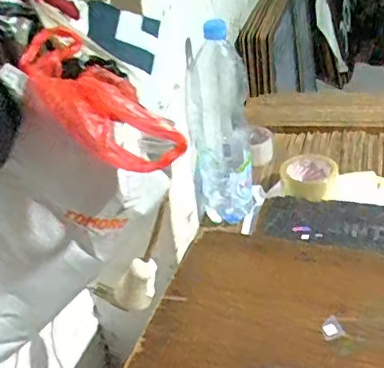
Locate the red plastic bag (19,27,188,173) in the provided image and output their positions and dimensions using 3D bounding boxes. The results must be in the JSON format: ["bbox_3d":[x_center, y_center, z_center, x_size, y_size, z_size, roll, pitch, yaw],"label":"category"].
[{"bbox_3d":[-0.069,-0.057,0.385,0.071,0.068,0.121,-26,38,-26],"label":"red plastic bag"}]

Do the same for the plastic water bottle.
[{"bbox_3d":[0.046,-0.098,0.908,0.094,0.310,0.093,-3,34,6],"label":"plastic water bottle"}]

